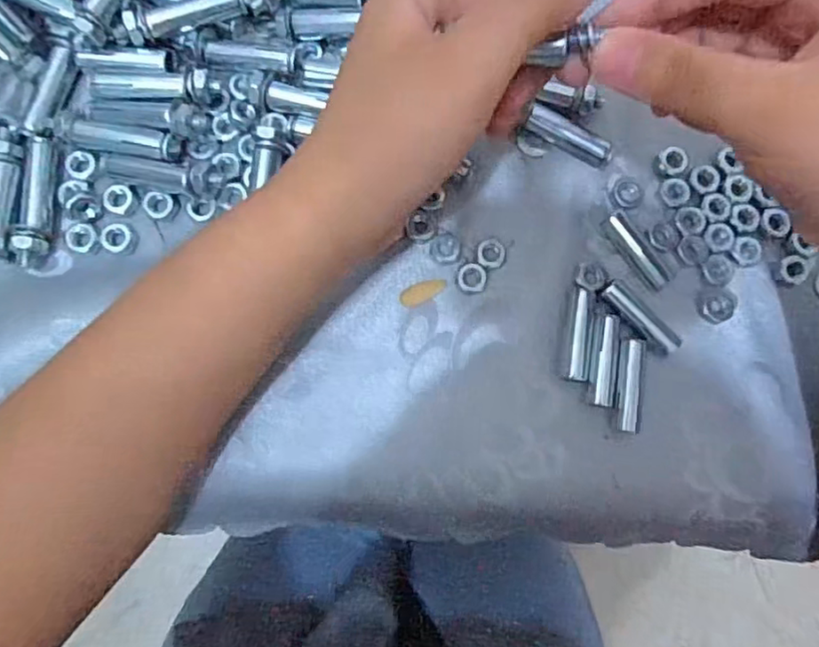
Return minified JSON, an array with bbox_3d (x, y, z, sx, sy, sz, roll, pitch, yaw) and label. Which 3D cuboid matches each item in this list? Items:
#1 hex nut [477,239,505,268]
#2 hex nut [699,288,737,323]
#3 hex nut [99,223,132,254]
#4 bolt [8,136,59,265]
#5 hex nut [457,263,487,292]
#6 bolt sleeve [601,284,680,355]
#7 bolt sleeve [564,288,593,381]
[{"bbox_3d":[0.036,-0.031,0.267,0.012,0.004,0.013,24,82,1],"label":"hex nut"},{"bbox_3d":[0.136,-0.008,0.268,0.016,0.004,0.015,-15,83,-5],"label":"hex nut"},{"bbox_3d":[-0.126,-0.037,0.261,0.012,0.004,0.012,3,82,-2],"label":"hex nut"},{"bbox_3d":[-0.158,-0.053,0.256,0.013,0.008,0.055,5,82,-2],"label":"bolt"},{"bbox_3d":[0.028,-0.020,0.266,0.012,0.004,0.013,1,82,-2],"label":"hex nut"},{"bbox_3d":[0.099,-0.002,0.263,0.038,0.005,0.010,41,82,4],"label":"bolt sleeve"},{"bbox_3d":[0.072,0.005,0.261,0.009,0.007,0.038,8,82,-1],"label":"bolt sleeve"}]

